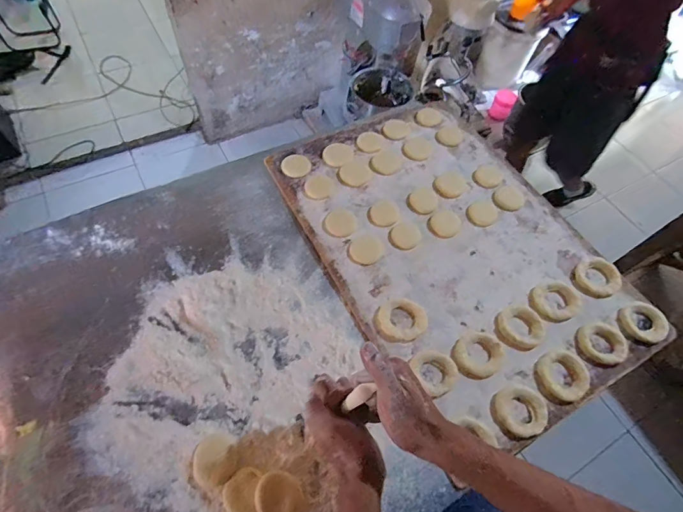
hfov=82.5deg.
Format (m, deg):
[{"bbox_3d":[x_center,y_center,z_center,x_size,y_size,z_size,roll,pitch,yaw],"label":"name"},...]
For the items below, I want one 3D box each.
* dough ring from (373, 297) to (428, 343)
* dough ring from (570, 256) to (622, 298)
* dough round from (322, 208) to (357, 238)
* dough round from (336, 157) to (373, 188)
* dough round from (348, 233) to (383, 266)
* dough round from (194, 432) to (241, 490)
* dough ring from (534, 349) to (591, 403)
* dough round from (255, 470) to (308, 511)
[{"bbox_3d":[0.085,0.090,0.558,0.070,0.015,0.068,1,59,-2],"label":"dough ring"},{"bbox_3d":[0.399,0.034,0.610,0.075,0.014,0.064,-34,66,-20],"label":"dough ring"},{"bbox_3d":[-0.001,-0.056,0.645,0.052,0.004,0.056,1,59,-2],"label":"dough round"},{"bbox_3d":[0.024,-0.148,0.702,0.064,0.004,0.056,-39,68,-22],"label":"dough round"},{"bbox_3d":[0.040,-0.011,0.621,0.049,0.004,0.056,40,65,19],"label":"dough round"},{"bbox_3d":[-0.150,0.243,0.466,0.051,0.005,0.055,1,59,-2],"label":"dough round"},{"bbox_3d":[0.297,0.159,0.519,0.072,0.016,0.063,-8,60,-7],"label":"dough ring"},{"bbox_3d":[-0.069,0.276,0.447,0.055,0.012,0.051,1,59,-2],"label":"dough round"}]

